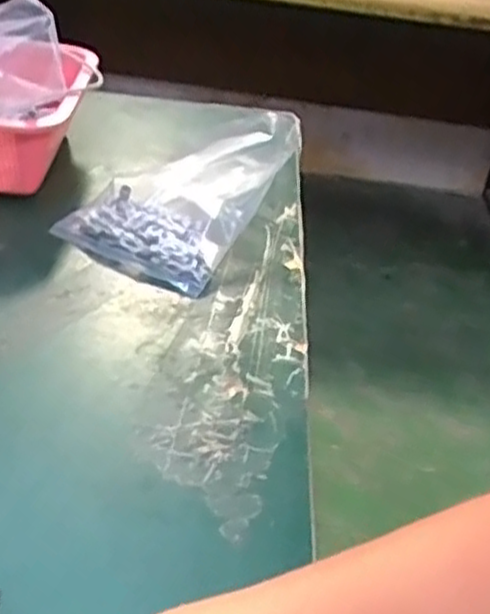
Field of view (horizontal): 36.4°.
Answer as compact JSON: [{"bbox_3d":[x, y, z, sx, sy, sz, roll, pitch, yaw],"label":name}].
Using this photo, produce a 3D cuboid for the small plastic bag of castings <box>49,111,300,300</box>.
[{"bbox_3d":[-0.052,-0.101,0.614,0.137,0.080,0.170,22,37,22],"label":"small plastic bag of castings"}]

